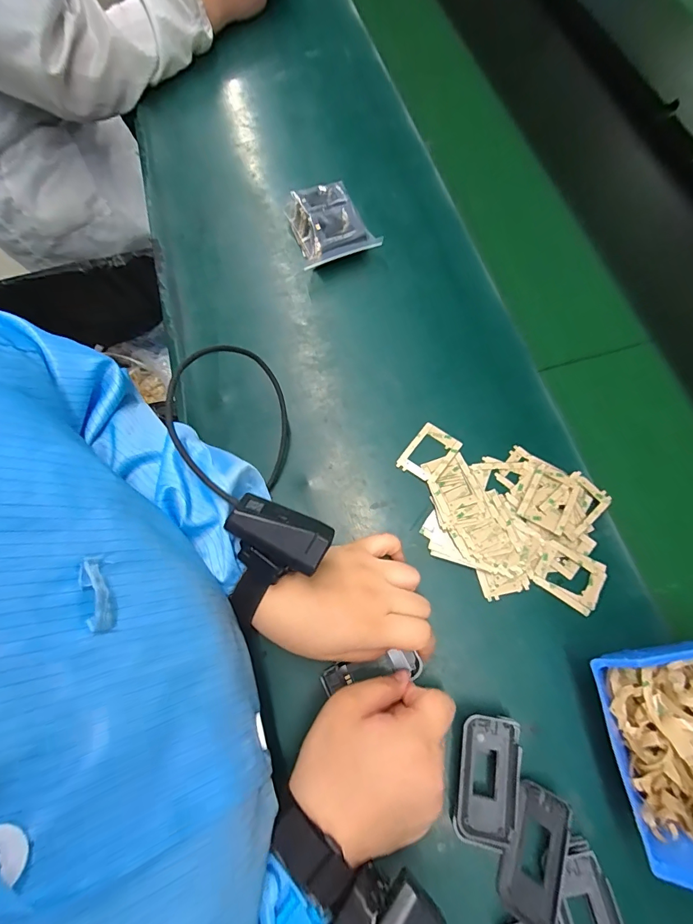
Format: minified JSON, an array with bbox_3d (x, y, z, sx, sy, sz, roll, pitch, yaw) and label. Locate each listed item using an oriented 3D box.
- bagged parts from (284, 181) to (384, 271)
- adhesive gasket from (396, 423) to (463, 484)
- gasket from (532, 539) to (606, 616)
[{"bbox_3d":[-0.019,-0.267,0.463,0.083,0.040,0.103,-18,72,-6],"label":"bagged parts"},{"bbox_3d":[0.078,-0.008,0.384,0.039,0.004,0.054,37,75,11],"label":"adhesive gasket"},{"bbox_3d":[0.187,0.095,0.341,0.054,0.004,0.045,30,77,8],"label":"gasket"}]

